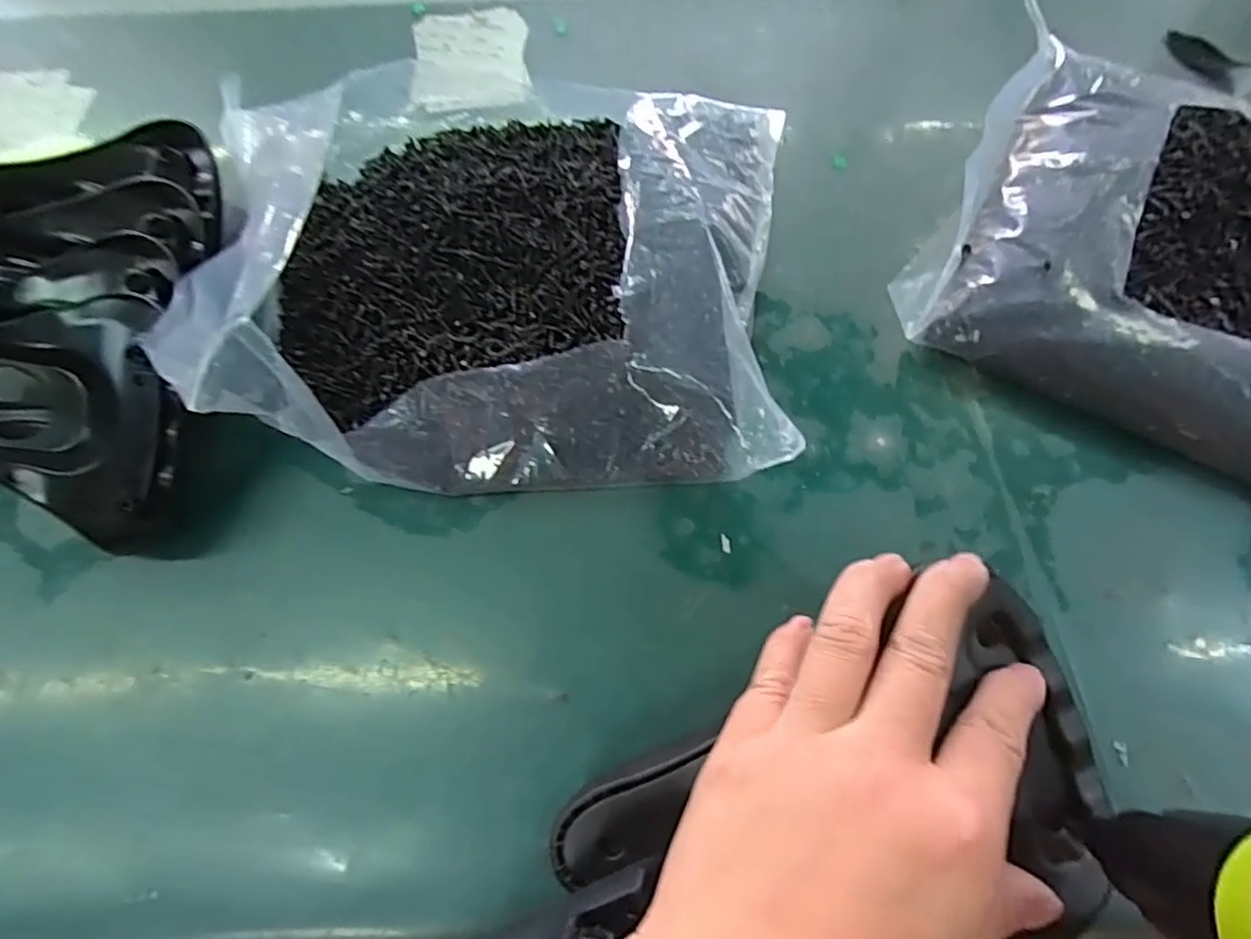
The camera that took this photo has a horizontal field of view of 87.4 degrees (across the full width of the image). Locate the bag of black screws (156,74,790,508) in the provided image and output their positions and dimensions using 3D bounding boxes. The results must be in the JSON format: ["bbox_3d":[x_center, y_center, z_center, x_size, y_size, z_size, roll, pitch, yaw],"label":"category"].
[{"bbox_3d":[-0.059,-0.108,0.308,0.266,0.061,0.234,2,72,2],"label":"bag of black screws"}]

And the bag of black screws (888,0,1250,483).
[{"bbox_3d":[0.303,-0.092,0.313,0.288,0.038,0.204,27,74,10],"label":"bag of black screws"}]

